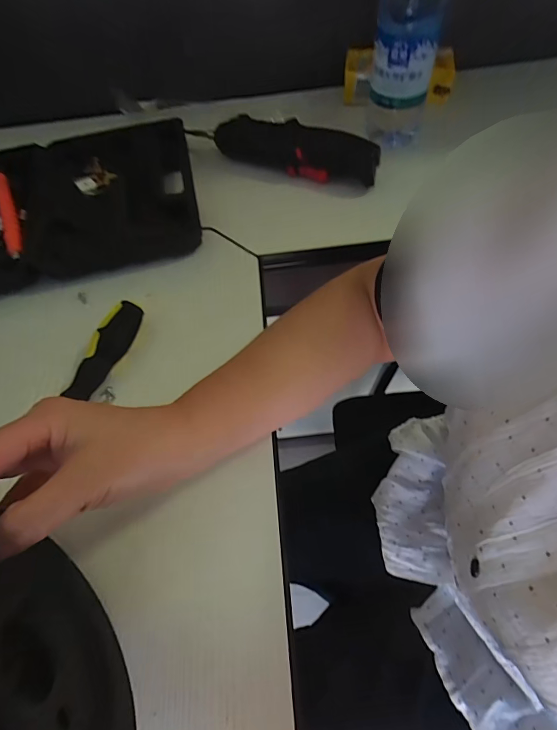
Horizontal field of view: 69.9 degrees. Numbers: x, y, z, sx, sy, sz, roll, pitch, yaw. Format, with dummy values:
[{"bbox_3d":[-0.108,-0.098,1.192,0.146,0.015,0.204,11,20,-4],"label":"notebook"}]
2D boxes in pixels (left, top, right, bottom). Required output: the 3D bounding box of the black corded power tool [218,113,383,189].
[{"bbox_3d":[0.017,-0.236,0.443,0.183,0.053,0.033,21,64,16],"label":"black corded power tool"}]

